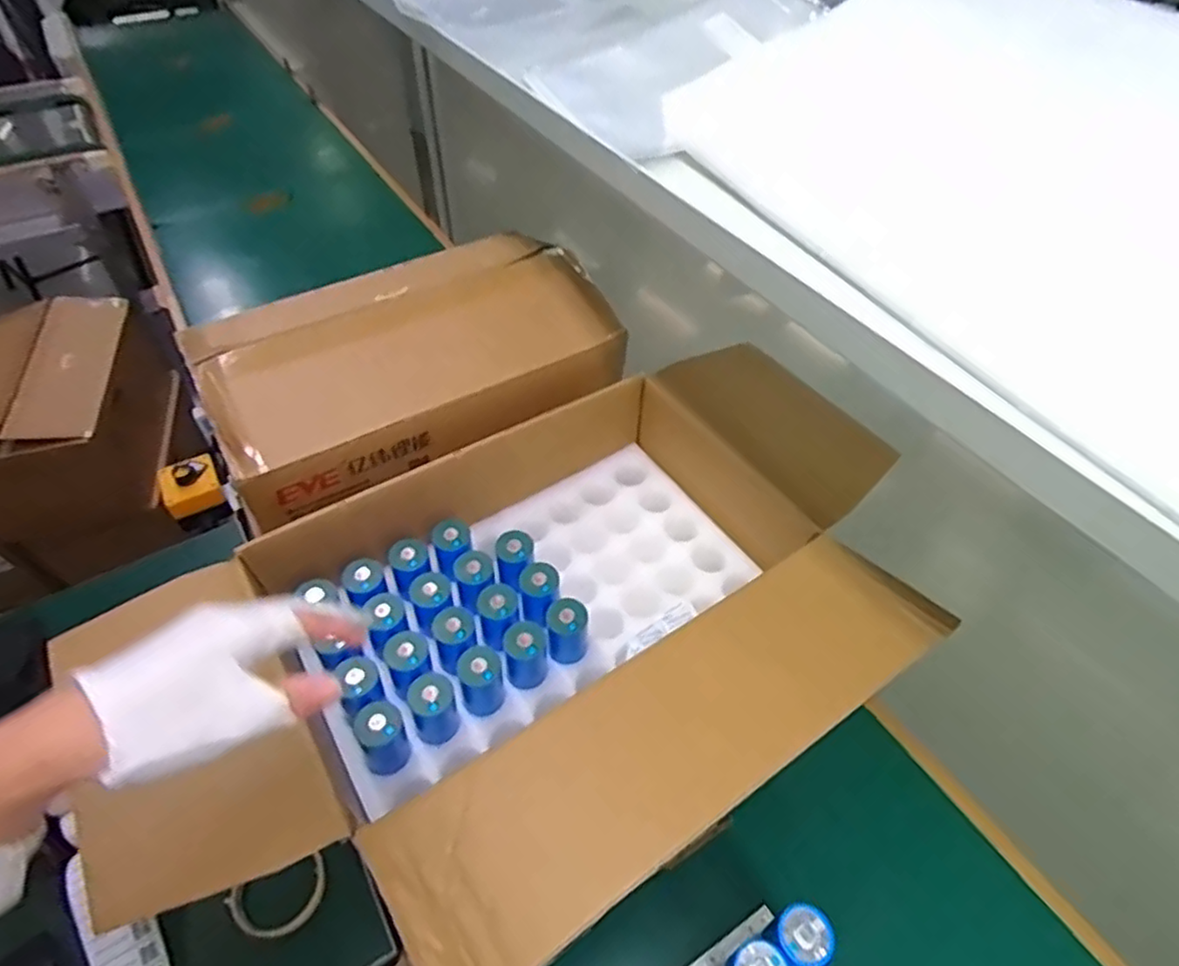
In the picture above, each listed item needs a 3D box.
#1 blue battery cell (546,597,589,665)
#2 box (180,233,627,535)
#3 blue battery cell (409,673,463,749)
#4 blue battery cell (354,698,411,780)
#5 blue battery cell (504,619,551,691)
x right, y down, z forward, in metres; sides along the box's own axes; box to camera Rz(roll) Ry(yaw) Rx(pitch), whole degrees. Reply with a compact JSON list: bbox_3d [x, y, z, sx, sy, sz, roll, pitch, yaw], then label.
[{"bbox_3d":[-0.021,0.148,0.669,0.038,0.070,0.038,1,49,-1],"label":"blue battery cell"},{"bbox_3d":[-0.202,-0.160,0.819,0.475,0.128,0.231,-24,54,-21],"label":"box"},{"bbox_3d":[-0.138,0.200,0.610,0.041,0.055,0.038,-18,52,-16],"label":"blue battery cell"},{"bbox_3d":[-0.180,0.222,0.595,0.041,0.066,0.039,-29,56,-24],"label":"blue battery cell"},{"bbox_3d":[-0.058,0.167,0.658,0.043,0.070,0.044,1,49,-1],"label":"blue battery cell"}]

